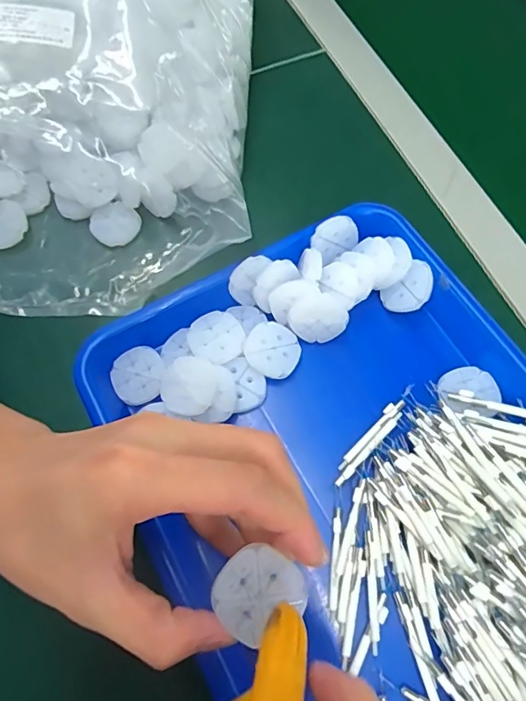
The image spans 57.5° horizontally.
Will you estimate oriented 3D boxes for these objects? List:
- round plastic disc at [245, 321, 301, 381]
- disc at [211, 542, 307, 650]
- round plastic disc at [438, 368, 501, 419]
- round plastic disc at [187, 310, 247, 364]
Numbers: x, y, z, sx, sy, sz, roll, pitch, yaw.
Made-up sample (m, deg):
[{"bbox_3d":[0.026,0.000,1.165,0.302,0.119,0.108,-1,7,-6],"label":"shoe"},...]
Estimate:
[{"bbox_3d":[0.007,0.000,0.310,0.035,0.005,0.034,2,81,-13],"label":"round plastic disc"},{"bbox_3d":[-0.002,0.097,0.194,0.035,0.004,0.031,-33,84,-13],"label":"disc"},{"bbox_3d":[0.131,0.027,0.300,0.036,0.006,0.036,0,54,-1],"label":"round plastic disc"},{"bbox_3d":[-0.030,-0.008,0.314,0.035,0.005,0.035,-2,83,15],"label":"round plastic disc"}]

